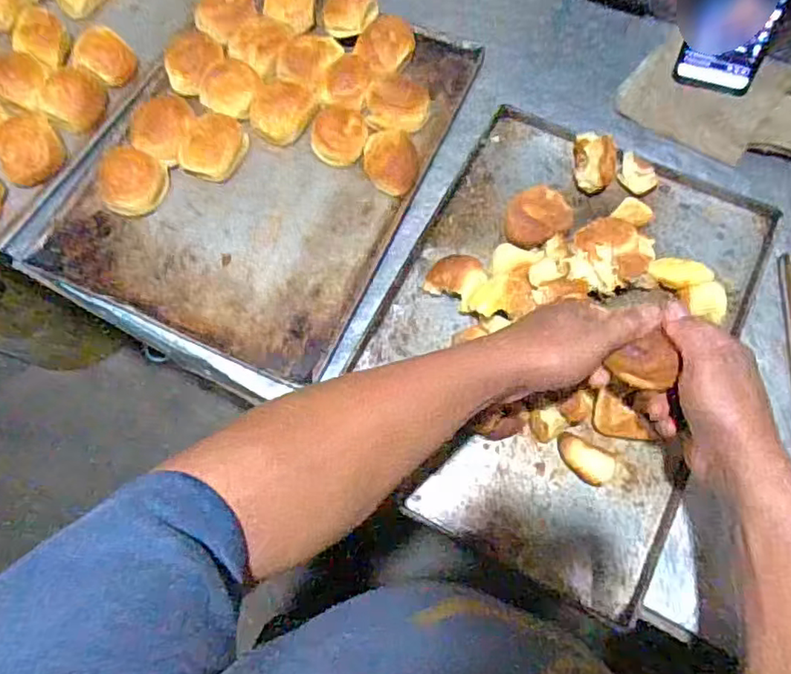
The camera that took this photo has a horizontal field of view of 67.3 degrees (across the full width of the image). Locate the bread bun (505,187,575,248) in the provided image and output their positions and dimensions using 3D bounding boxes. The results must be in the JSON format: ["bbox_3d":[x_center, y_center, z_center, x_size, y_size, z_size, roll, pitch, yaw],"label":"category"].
[{"bbox_3d":[0.141,-0.119,0.597,0.065,0.036,0.063,-26,71,-5],"label":"bread bun"}]

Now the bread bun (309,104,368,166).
[{"bbox_3d":[-0.061,-0.215,0.638,0.061,0.031,0.057,-1,71,4],"label":"bread bun"}]

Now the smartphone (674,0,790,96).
[{"bbox_3d":[0.343,-0.329,0.589,0.080,0.169,0.015,23,56,18],"label":"smartphone"}]

